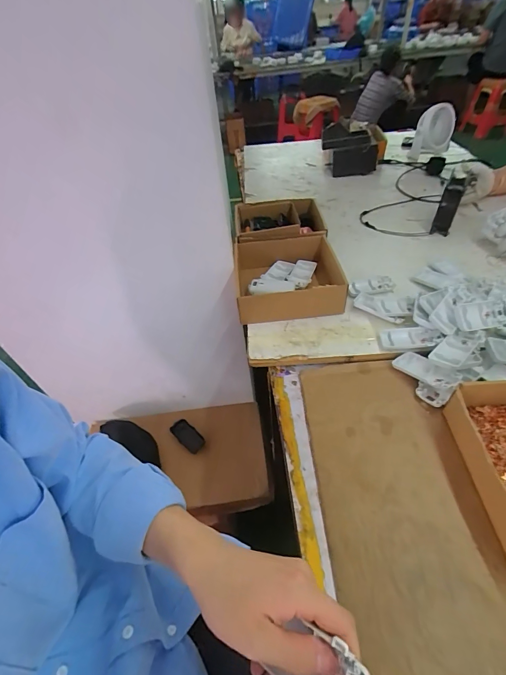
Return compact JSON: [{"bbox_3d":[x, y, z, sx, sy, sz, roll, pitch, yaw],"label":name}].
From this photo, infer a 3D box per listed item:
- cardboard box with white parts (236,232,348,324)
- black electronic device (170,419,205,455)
[{"bbox_3d":[0.068,-0.134,0.678,0.197,0.077,0.206,-8,46,0],"label":"cardboard box with white parts"},{"bbox_3d":[-0.184,0.280,0.927,0.110,0.020,0.050,33,58,28],"label":"black electronic device"}]

